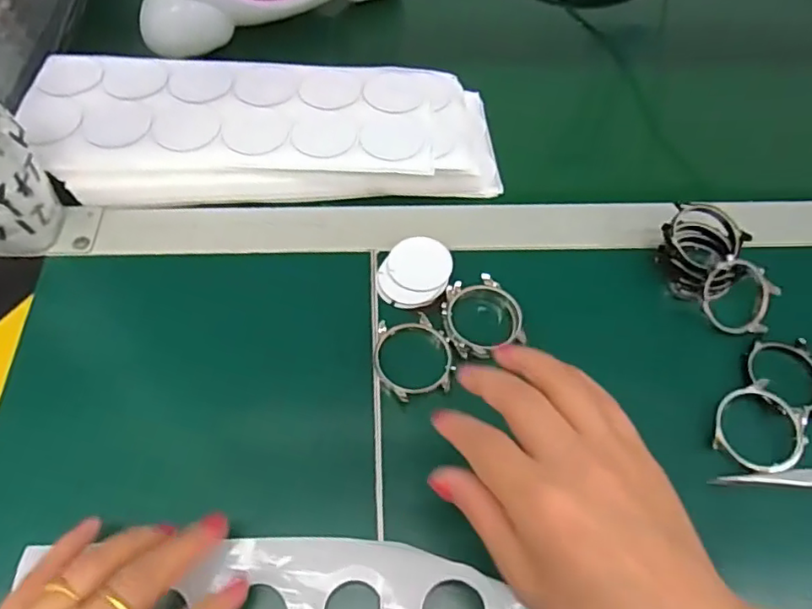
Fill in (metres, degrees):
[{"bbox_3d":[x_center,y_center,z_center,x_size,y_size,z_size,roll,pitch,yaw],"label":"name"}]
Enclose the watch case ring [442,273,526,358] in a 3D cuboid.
[{"bbox_3d":[0.045,0.007,0.355,0.043,0.014,0.052,-20,61,-15],"label":"watch case ring"}]

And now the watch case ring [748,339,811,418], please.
[{"bbox_3d":[0.232,0.039,0.351,0.045,0.007,0.053,34,64,19],"label":"watch case ring"}]

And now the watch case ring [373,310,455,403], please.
[{"bbox_3d":[0.004,0.031,0.347,0.046,0.006,0.053,-8,58,-8],"label":"watch case ring"}]

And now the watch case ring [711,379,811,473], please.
[{"bbox_3d":[0.202,0.068,0.330,0.055,0.010,0.046,-36,66,-23],"label":"watch case ring"}]

